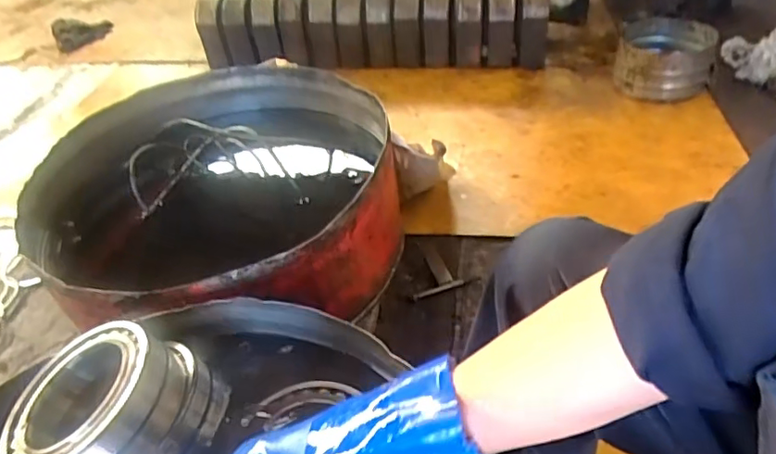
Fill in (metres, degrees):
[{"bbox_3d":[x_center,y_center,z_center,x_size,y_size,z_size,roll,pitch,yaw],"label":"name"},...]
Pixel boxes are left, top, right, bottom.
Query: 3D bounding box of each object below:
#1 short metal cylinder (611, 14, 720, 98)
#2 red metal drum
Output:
[{"bbox_3d":[0.719,-0.431,1.460,0.229,0.166,0.218,12,44,21],"label":"short metal cylinder"},{"bbox_3d":[-0.258,-0.039,0.947,0.534,0.230,0.589,-4,41,4],"label":"red metal drum"}]

